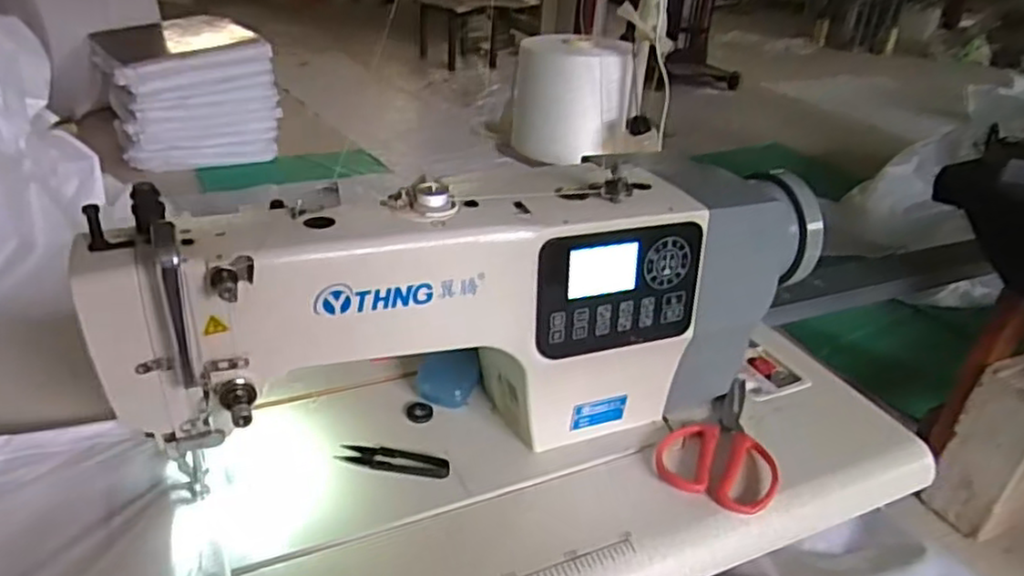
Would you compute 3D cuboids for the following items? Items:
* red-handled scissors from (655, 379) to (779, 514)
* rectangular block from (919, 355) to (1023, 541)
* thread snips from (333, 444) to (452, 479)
[{"bbox_3d":[0.202,0.137,0.652,0.101,0.009,0.177,18,33,20],"label":"red-handled scissors"},{"bbox_3d":[1.035,0.339,1.449,0.197,0.428,0.118,30,39,35],"label":"rectangular block"},{"bbox_3d":[-0.102,0.148,0.598,0.098,0.008,0.025,9,31,6],"label":"thread snips"}]

